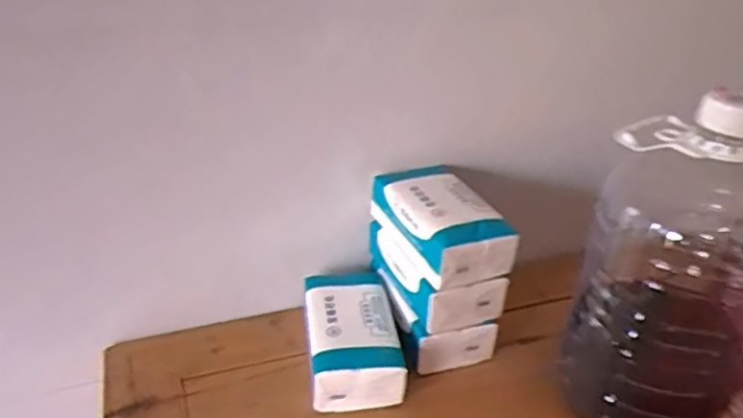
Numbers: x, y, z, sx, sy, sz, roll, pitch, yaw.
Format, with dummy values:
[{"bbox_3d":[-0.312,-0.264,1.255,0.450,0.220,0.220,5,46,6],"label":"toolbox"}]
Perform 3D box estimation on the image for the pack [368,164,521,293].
[{"bbox_3d":[0.072,0.017,0.704,0.094,0.066,0.160,-11,33,-20],"label":"pack"}]

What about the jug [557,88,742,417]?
[{"bbox_3d":[0.287,0.057,0.612,0.166,0.311,0.164,16,34,23],"label":"jug"}]

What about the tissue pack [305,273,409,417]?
[{"bbox_3d":[-0.025,0.141,0.712,0.098,0.058,0.162,-4,31,-8],"label":"tissue pack"}]

